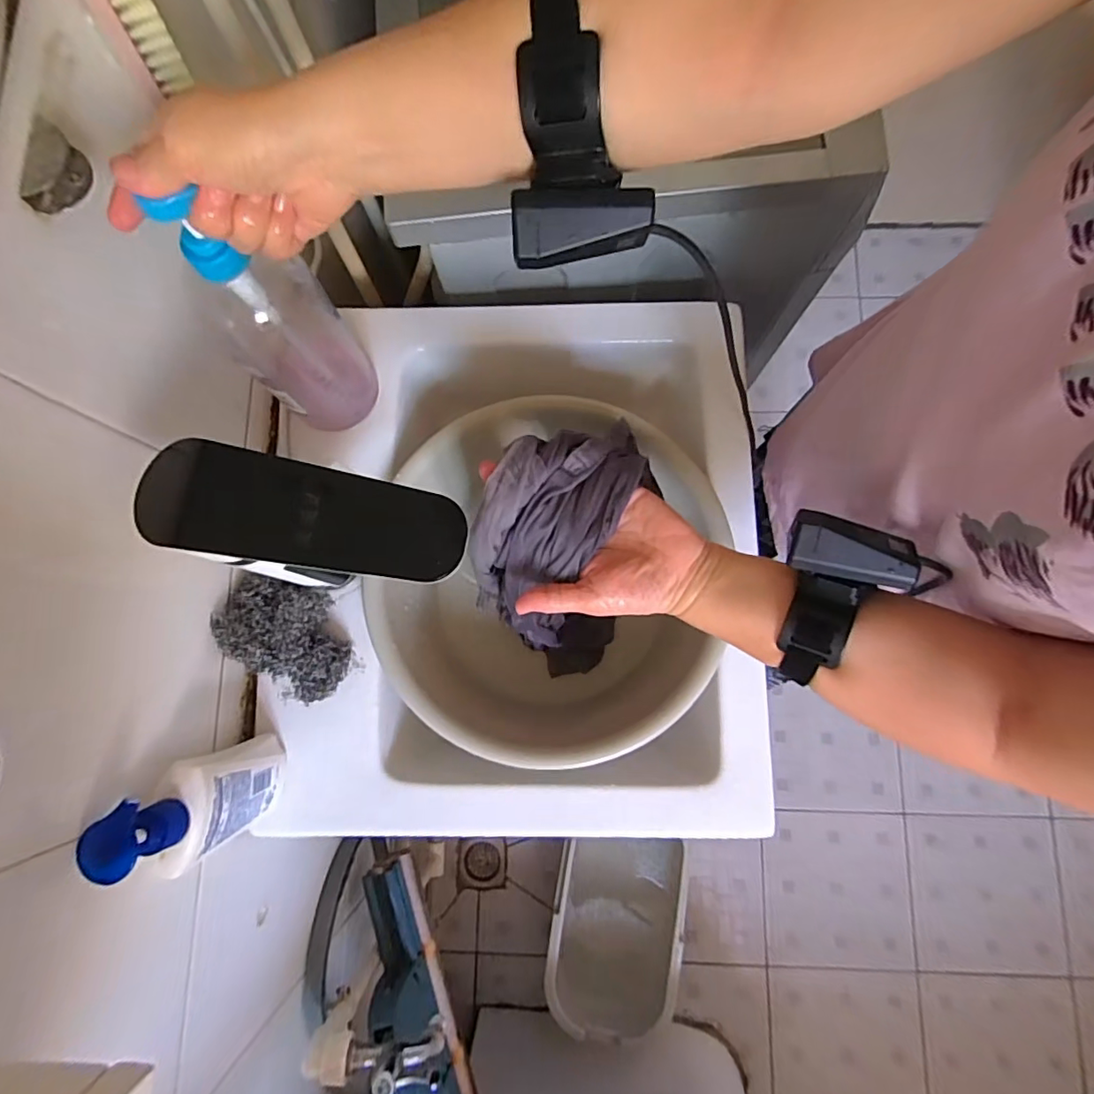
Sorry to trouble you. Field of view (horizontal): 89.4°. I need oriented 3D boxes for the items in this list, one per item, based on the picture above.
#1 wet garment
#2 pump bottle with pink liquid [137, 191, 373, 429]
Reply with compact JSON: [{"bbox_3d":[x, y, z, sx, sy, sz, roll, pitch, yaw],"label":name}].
[{"bbox_3d":[0.005,-0.005,0.401,0.108,0.071,0.168,19,81,4],"label":"wet garment"},{"bbox_3d":[-0.212,-0.167,0.418,0.075,0.248,0.082,25,85,5],"label":"pump bottle with pink liquid"}]

